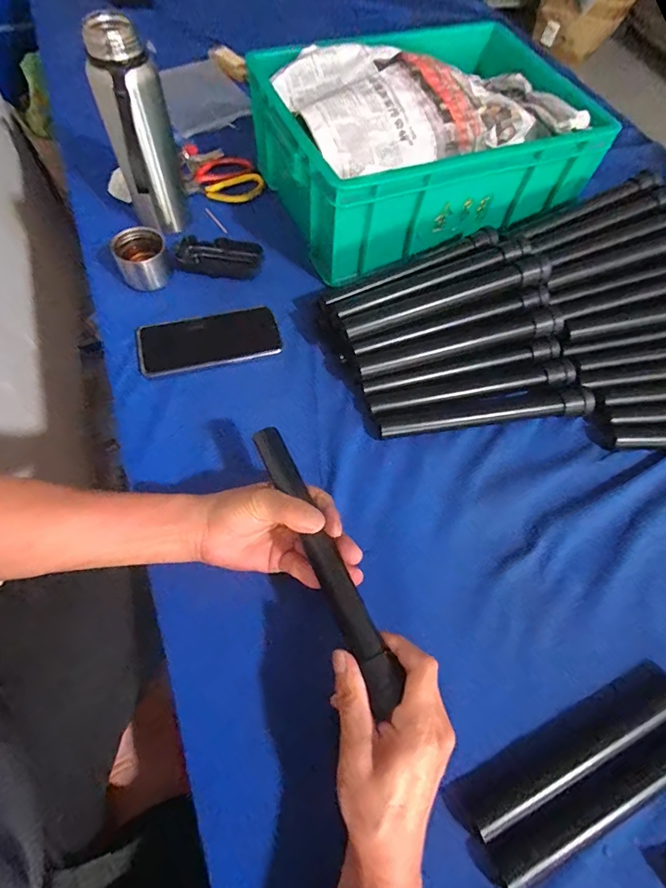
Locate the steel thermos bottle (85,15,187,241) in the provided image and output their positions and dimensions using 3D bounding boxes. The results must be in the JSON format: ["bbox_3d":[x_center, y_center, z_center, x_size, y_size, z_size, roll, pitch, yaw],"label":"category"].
[{"bbox_3d":[-0.232,-0.370,0.539,0.072,0.216,0.065,-16,65,-10],"label":"steel thermos bottle"}]

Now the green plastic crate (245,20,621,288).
[{"bbox_3d":[0.141,-0.437,0.628,0.452,0.153,0.306,-20,66,-12],"label":"green plastic crate"}]

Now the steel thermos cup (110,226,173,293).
[{"bbox_3d":[-0.243,-0.236,0.563,0.065,0.045,0.062,-23,67,-13],"label":"steel thermos cup"}]

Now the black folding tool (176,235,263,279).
[{"bbox_3d":[-0.151,-0.253,0.593,0.107,0.027,0.050,2,62,-3],"label":"black folding tool"}]

